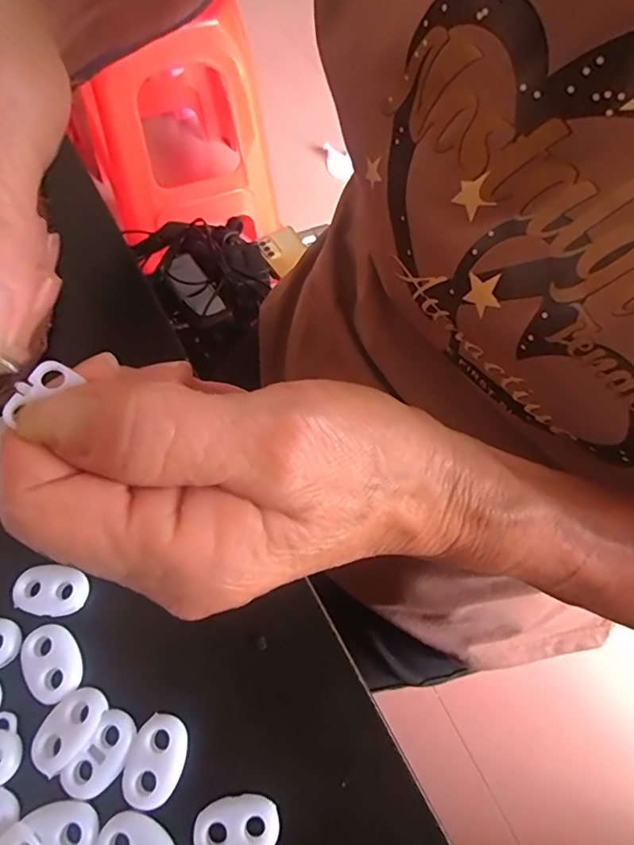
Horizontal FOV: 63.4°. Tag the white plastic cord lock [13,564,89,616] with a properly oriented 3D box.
[{"bbox_3d":[-0.085,0.053,0.164,0.022,0.004,0.015,6,63,-1],"label":"white plastic cord lock"}]

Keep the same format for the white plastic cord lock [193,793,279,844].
[{"bbox_3d":[-0.022,0.110,0.139,0.022,0.004,0.015,-8,64,-7],"label":"white plastic cord lock"}]

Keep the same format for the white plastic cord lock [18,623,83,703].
[{"bbox_3d":[-0.081,0.072,0.154,0.016,0.004,0.022,-35,70,-18],"label":"white plastic cord lock"}]

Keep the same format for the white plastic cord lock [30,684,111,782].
[{"bbox_3d":[-0.071,0.087,0.147,0.014,0.004,0.022,33,66,12],"label":"white plastic cord lock"}]

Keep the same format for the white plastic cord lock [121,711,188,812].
[{"bbox_3d":[-0.046,0.095,0.145,0.015,0.004,0.022,15,64,4],"label":"white plastic cord lock"}]

